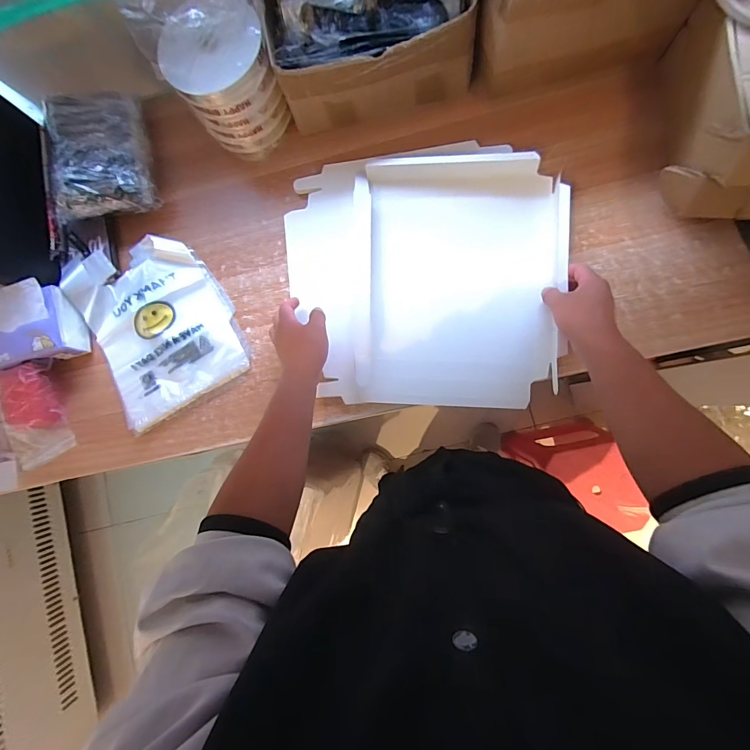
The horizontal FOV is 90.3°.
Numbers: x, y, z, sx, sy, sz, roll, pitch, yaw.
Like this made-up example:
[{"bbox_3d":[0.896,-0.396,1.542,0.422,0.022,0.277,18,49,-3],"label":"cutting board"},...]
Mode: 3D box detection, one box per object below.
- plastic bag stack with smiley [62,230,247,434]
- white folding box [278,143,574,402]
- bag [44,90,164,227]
[{"bbox_3d":[-0.337,-0.083,0.581,0.211,0.023,0.277,-29,84,4],"label":"plastic bag stack with smiley"},{"bbox_3d":[0.062,-0.132,0.525,0.374,0.048,0.357,1,86,6],"label":"white folding box"},{"bbox_3d":[-0.440,-0.342,0.588,0.162,0.067,0.187,-14,85,5],"label":"bag"}]

